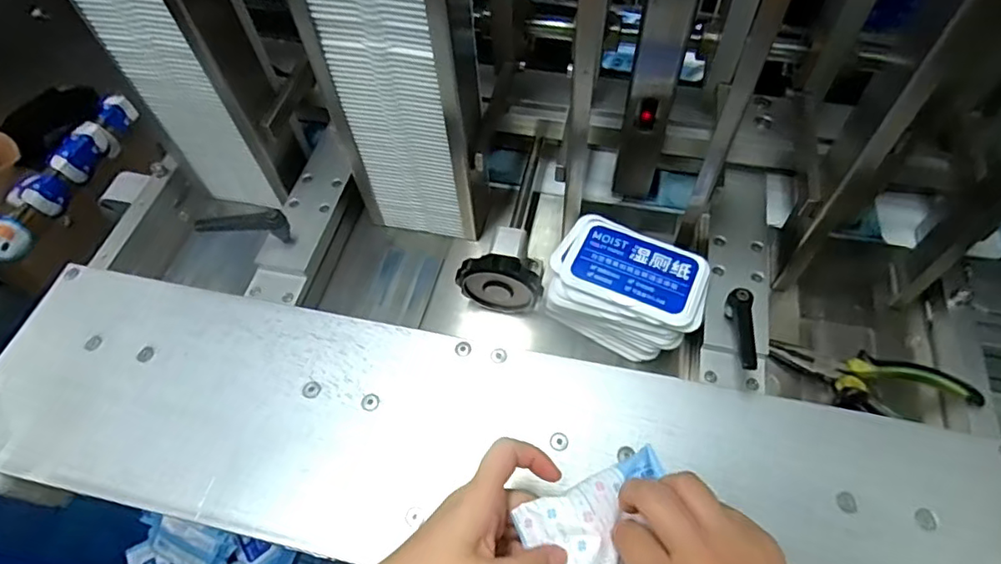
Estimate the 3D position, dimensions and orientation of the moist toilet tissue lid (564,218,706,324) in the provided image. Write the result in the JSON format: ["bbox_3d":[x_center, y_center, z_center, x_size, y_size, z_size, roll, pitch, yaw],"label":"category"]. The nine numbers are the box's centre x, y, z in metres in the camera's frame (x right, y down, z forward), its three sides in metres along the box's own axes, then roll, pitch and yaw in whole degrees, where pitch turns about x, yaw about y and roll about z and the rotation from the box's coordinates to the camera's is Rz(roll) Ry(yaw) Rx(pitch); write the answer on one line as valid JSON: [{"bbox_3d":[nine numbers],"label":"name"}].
[{"bbox_3d":[0.112,-0.010,0.477,0.109,0.010,0.070,25,62,17],"label":"moist toilet tissue lid"}]

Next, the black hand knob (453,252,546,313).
[{"bbox_3d":[-0.001,0.001,0.505,0.074,0.061,0.022,12,59,10],"label":"black hand knob"}]

